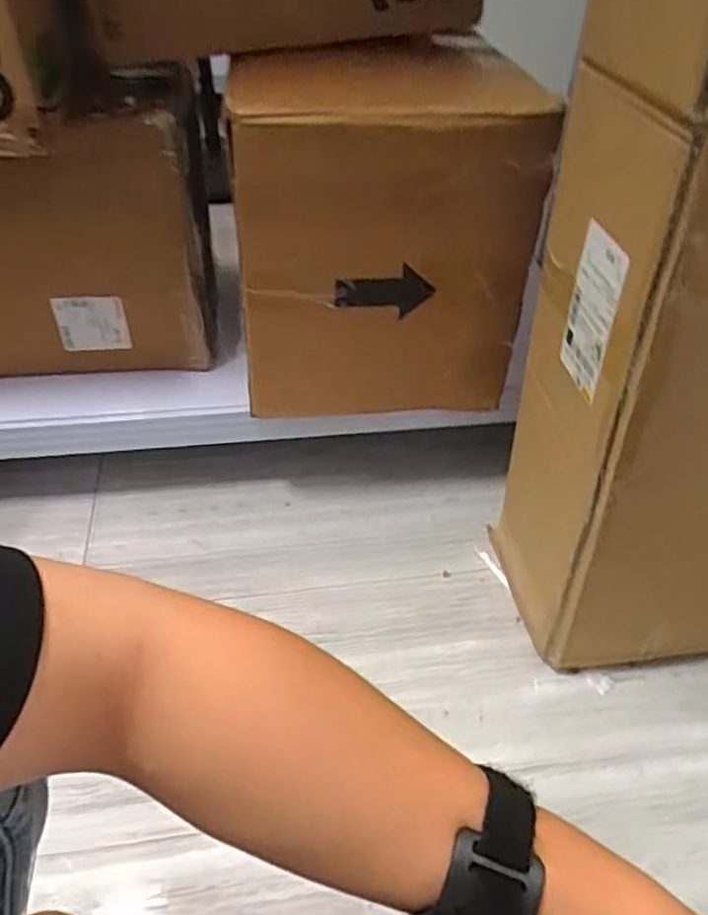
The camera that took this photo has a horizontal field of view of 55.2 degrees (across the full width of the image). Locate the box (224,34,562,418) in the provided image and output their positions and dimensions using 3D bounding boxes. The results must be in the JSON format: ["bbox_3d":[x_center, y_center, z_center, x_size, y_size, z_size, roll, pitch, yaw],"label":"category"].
[{"bbox_3d":[0.026,-0.253,0.771,0.301,0.349,0.215,-5,49,-4],"label":"box"}]

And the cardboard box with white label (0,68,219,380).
[{"bbox_3d":[-0.442,-0.271,0.815,0.521,0.304,0.232,-5,49,-4],"label":"cardboard box with white label"}]

